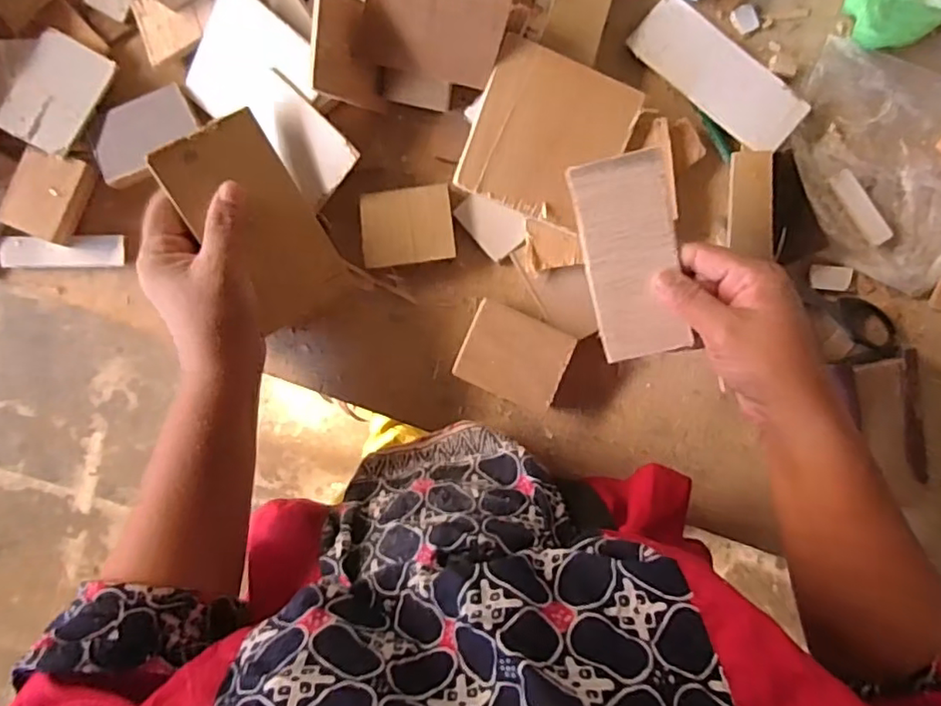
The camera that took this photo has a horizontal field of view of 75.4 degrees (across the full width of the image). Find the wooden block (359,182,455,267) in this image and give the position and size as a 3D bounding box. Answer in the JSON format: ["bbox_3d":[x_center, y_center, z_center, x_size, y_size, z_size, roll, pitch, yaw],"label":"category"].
[{"bbox_3d":[-0.045,-0.090,0.436,0.063,0.015,0.051,-7,95,2],"label":"wooden block"}]

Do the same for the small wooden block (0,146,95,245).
[{"bbox_3d":[-0.294,-0.111,0.423,0.044,0.017,0.059,24,95,-1],"label":"small wooden block"}]

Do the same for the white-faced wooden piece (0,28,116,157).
[{"bbox_3d":[-0.283,-0.177,0.416,0.051,0.007,0.075,27,93,-10],"label":"white-faced wooden piece"}]

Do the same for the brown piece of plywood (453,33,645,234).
[{"bbox_3d":[0.053,-0.145,0.411,0.100,0.006,0.103,19,99,-10],"label":"brown piece of plywood"}]

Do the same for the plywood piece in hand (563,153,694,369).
[{"bbox_3d":[0.101,-0.059,0.386,0.057,0.008,0.127,-12,106,2],"label":"plywood piece in hand"}]

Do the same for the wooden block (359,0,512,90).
[{"bbox_3d":[-0.023,-0.210,0.388,0.087,0.007,0.062,9,121,-8],"label":"wooden block"}]

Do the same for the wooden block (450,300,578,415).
[{"bbox_3d":[0.031,0.002,0.442,0.073,0.025,0.059,23,95,-1],"label":"wooden block"}]

